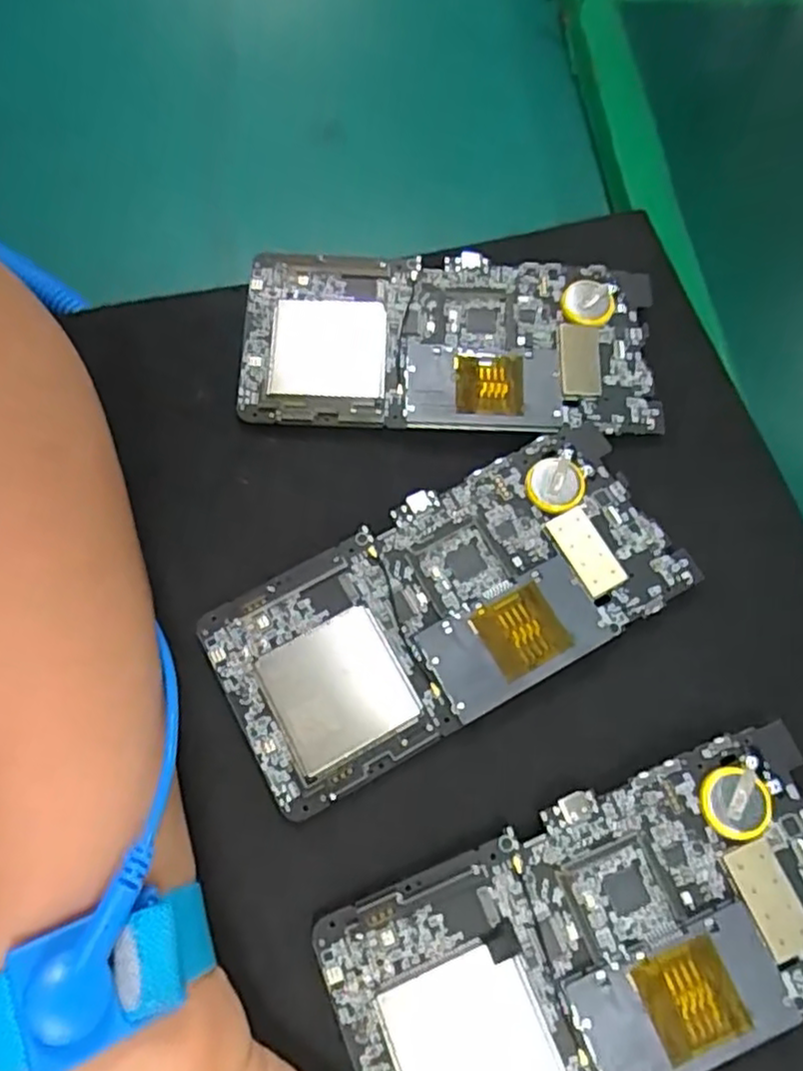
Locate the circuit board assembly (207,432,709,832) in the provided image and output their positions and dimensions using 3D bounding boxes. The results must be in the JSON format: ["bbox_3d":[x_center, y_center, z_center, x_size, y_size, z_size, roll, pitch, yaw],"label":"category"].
[{"bbox_3d":[0.015,0.024,0.232,0.151,0.006,0.072,-26,73,-8],"label":"circuit board assembly"}]

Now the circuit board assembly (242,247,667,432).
[{"bbox_3d":[0.018,-0.074,0.262,0.152,0.006,0.072,6,69,-5],"label":"circuit board assembly"}]

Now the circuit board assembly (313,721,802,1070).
[{"bbox_3d":[0.058,0.117,0.201,0.151,0.010,0.072,-19,73,-13],"label":"circuit board assembly"}]

